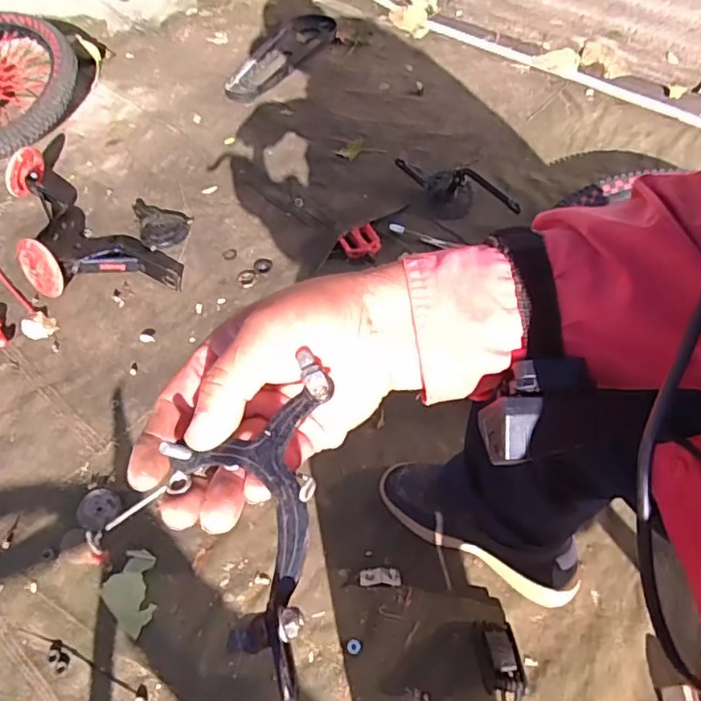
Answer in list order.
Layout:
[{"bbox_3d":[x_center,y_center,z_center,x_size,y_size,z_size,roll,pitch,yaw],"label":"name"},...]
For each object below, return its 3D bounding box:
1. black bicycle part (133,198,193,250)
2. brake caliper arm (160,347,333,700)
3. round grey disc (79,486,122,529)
[{"bbox_3d":[-0.387,-0.272,1.195,0.103,0.026,0.168,-18,52,-12],"label":"black bicycle part"},{"bbox_3d":[-0.045,0.068,0.239,0.066,0.032,0.128,1,62,-4],"label":"brake caliper arm"},{"bbox_3d":[-0.352,0.218,0.806,0.056,0.008,0.055,2,51,-3],"label":"round grey disc"}]

